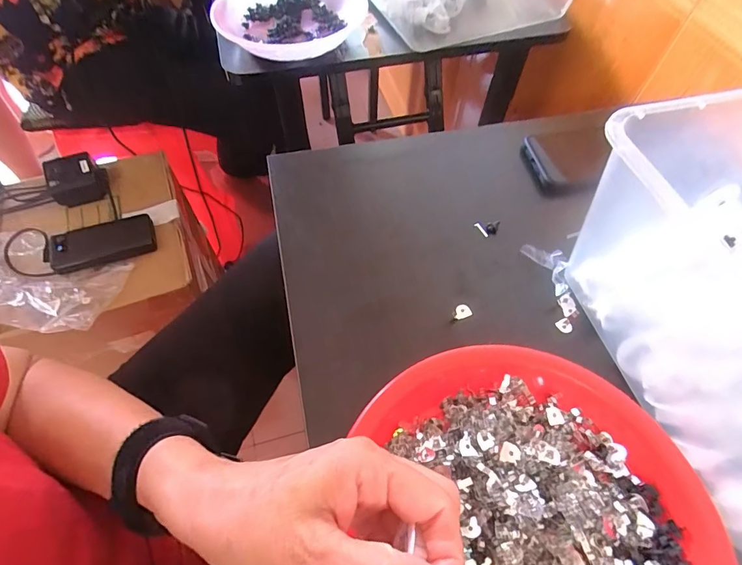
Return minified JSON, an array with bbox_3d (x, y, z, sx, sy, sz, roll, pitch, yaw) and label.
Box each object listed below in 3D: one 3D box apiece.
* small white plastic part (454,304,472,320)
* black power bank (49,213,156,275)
[{"bbox_3d":[0.076,0.025,0.341,0.016,0.004,0.011,-21,83,-3],"label":"small white plastic part"},{"bbox_3d":[-0.435,-0.063,0.664,0.154,0.028,0.070,-19,61,-11],"label":"black power bank"}]

